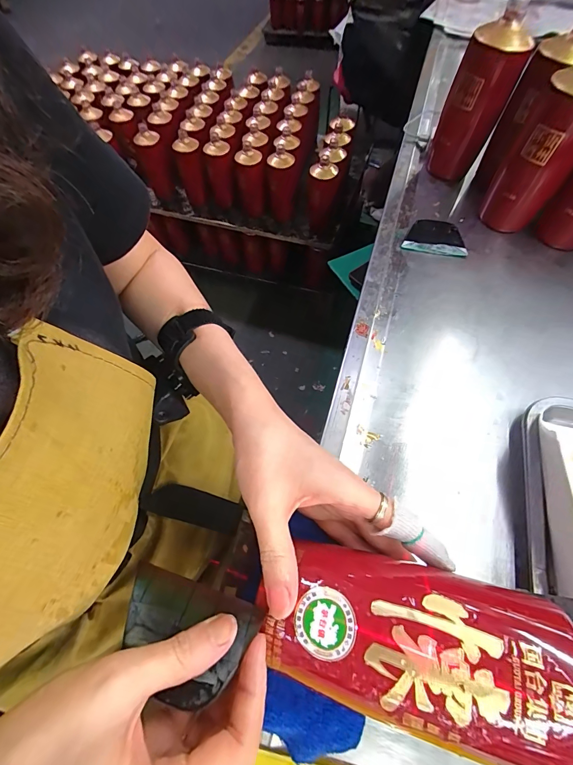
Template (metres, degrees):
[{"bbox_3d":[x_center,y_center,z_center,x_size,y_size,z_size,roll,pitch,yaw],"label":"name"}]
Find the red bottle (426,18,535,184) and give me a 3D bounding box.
[{"bbox_3d":[0.299,-0.430,0.552,0.090,0.209,0.105,21,64,13],"label":"red bottle"}]

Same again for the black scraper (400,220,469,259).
[{"bbox_3d":[0.222,-0.217,0.510,0.093,0.016,0.059,8,61,2],"label":"black scraper"}]

